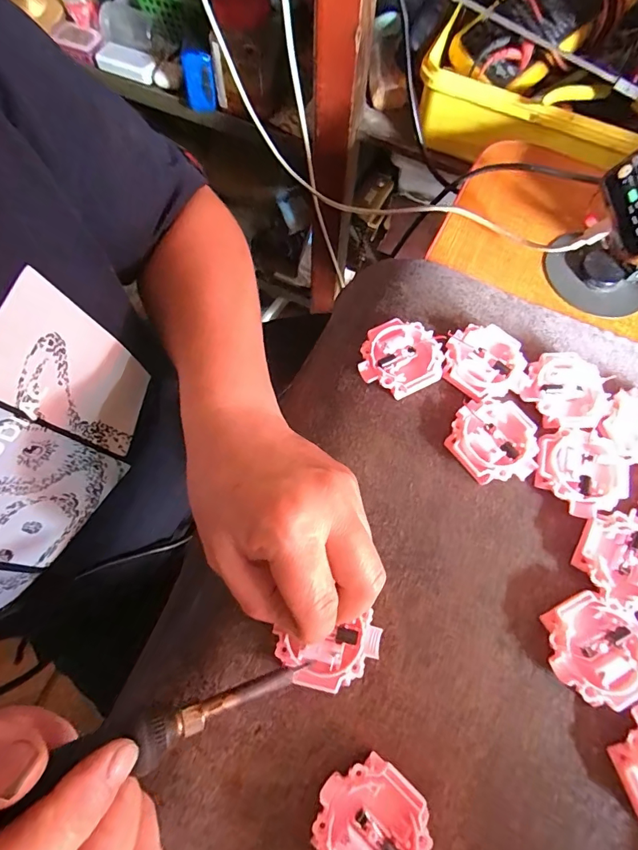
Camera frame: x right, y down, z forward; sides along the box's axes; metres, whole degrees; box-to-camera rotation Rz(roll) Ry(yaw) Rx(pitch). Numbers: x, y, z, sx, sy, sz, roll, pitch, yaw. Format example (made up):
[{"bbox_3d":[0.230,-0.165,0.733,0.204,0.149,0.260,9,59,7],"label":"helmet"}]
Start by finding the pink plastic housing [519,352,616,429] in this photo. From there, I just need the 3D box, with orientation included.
[{"bbox_3d":[0.163,-0.022,0.287,0.052,0.016,0.053,1,69,-2],"label":"pink plastic housing"}]

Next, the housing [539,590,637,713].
[{"bbox_3d":[0.149,0.120,0.231,0.052,0.015,0.052,1,69,-2],"label":"housing"}]

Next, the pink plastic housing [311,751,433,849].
[{"bbox_3d":[0.024,0.190,0.201,0.051,0.015,0.051,-13,70,-7],"label":"pink plastic housing"}]

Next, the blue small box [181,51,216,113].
[{"bbox_3d":[-0.168,-0.476,0.597,0.043,0.069,0.012,7,69,0],"label":"blue small box"}]

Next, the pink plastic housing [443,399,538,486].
[{"bbox_3d":[0.111,0.009,0.271,0.050,0.014,0.054,1,69,-2],"label":"pink plastic housing"}]

